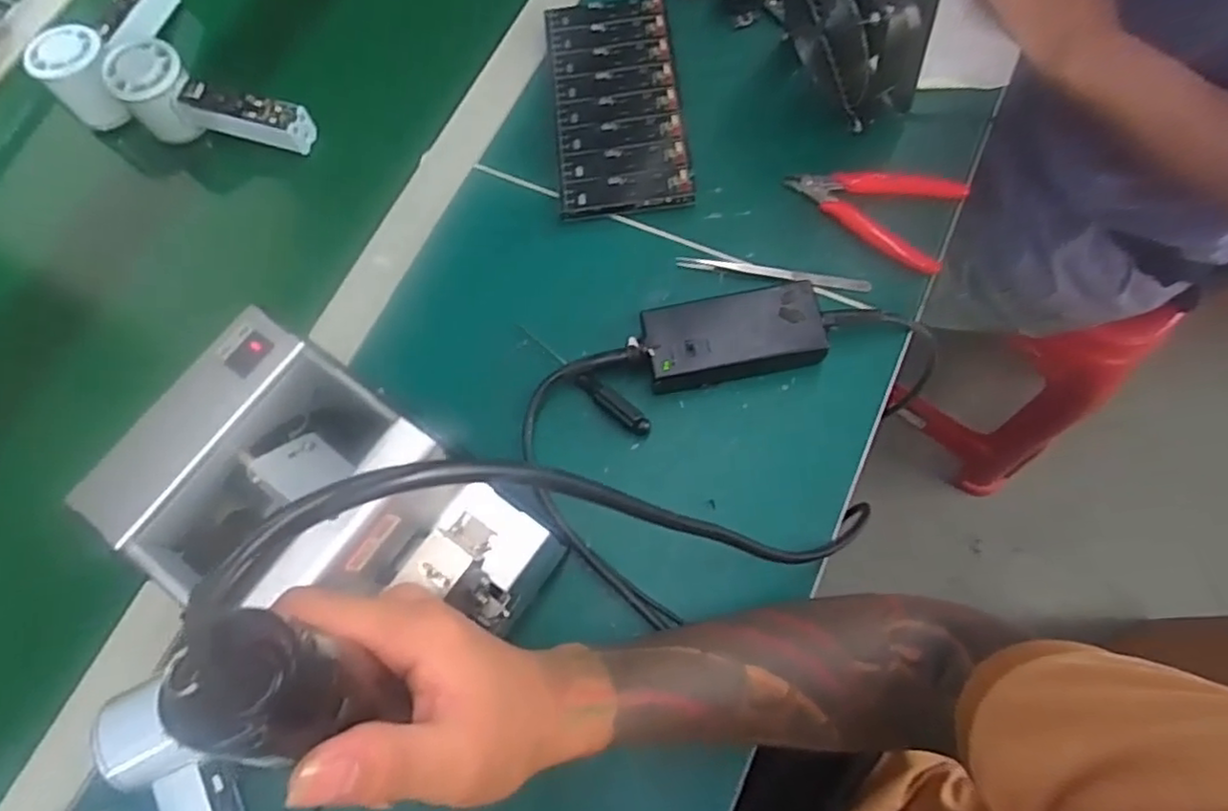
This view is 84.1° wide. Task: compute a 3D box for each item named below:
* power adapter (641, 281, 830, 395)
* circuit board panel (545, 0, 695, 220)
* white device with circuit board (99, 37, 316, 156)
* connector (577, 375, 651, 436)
[{"bbox_3d":[0.078,-0.046,0.452,0.113,0.034,0.054,-11,73,-1],"label":"power adapter"},{"bbox_3d":[0.001,-0.237,0.525,0.096,0.011,0.193,-6,73,0],"label":"circuit board panel"},{"bbox_3d":[-0.315,-0.235,0.535,0.145,0.059,0.051,18,75,8],"label":"white device with circuit board"},{"bbox_3d":[-0.001,-0.001,0.451,0.058,0.012,0.014,37,78,12],"label":"connector"}]

